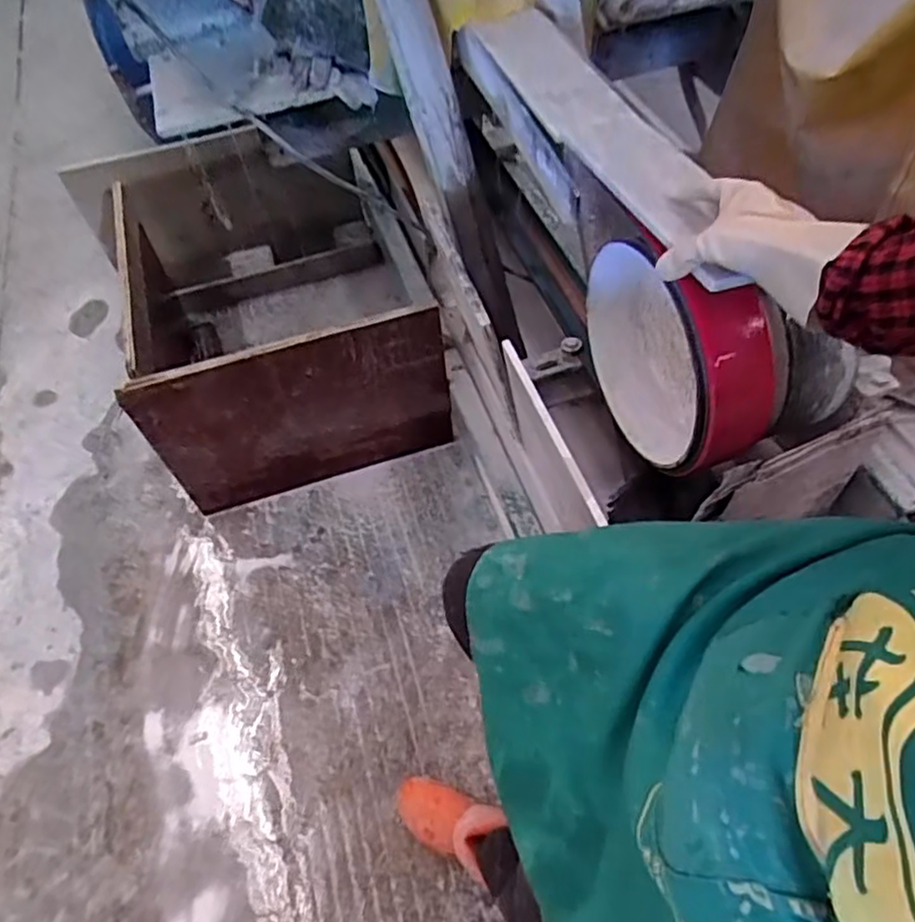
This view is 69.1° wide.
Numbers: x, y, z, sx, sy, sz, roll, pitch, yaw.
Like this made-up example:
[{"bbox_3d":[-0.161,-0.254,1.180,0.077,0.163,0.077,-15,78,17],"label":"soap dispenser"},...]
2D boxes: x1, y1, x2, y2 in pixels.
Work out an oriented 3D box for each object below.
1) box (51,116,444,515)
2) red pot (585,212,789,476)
[{"bbox_3d":[-0.440,-0.365,1.511,0.663,0.399,0.829,-19,55,-9],"label":"box"},{"bbox_3d":[0.249,-0.129,0.759,0.107,0.282,0.245,-19,55,-9],"label":"red pot"}]

